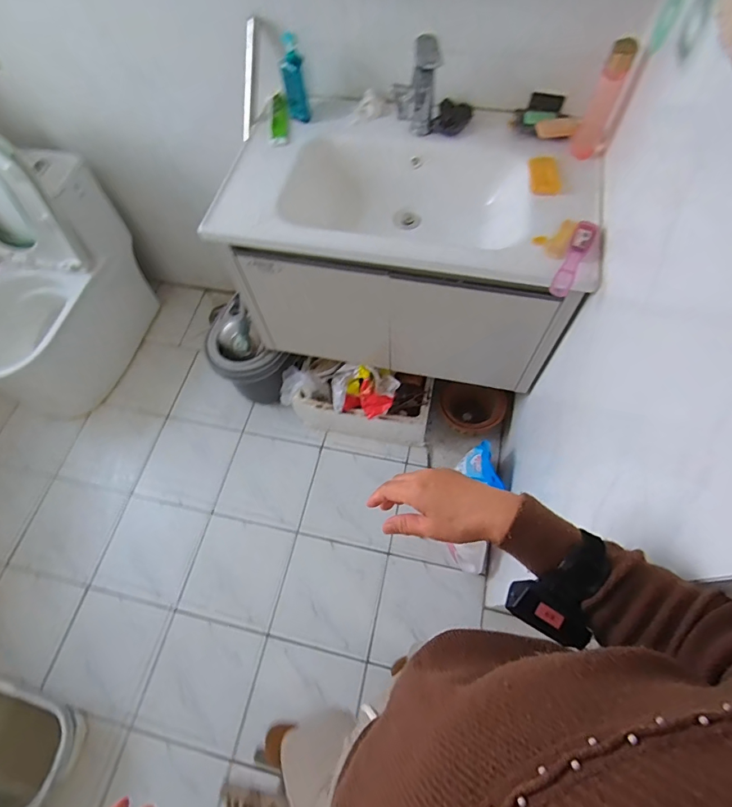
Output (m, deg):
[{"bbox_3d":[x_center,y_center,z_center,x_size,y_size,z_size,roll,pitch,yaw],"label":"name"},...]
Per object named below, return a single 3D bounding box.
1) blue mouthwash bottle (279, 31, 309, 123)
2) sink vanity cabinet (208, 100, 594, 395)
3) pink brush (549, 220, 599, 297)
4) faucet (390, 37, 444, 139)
[{"bbox_3d":[-0.161,-0.733,1.004,0.054,0.162,0.073,-13,64,-4],"label":"blue mouthwash bottle"},{"bbox_3d":[0.112,-0.360,1.170,0.777,0.566,0.438,15,66,10],"label":"sink vanity cabinet"},{"bbox_3d":[0.391,-0.274,0.825,0.045,0.029,0.179,27,68,15],"label":"pink brush"},{"bbox_3d":[0.106,-0.631,0.917,0.064,0.161,0.190,17,66,11],"label":"faucet"}]

